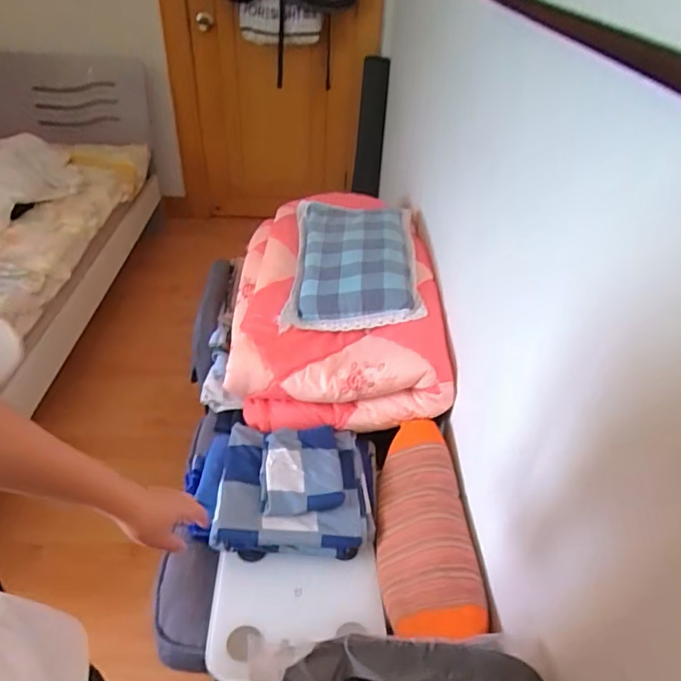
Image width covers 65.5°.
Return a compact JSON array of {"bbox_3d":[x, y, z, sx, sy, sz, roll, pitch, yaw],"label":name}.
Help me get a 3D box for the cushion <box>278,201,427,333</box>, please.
[{"bbox_3d":[0.034,-0.247,1.466,0.344,0.070,0.567,2,38,0],"label":"cushion"}]

